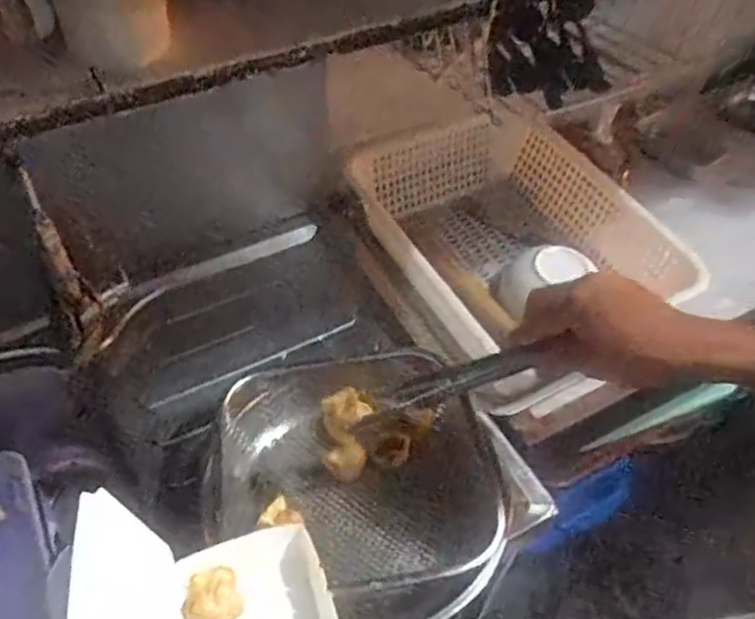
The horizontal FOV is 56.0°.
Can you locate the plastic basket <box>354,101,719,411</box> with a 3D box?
[{"bbox_3d":[0.169,-0.085,0.909,0.297,0.107,0.403,-25,57,-22],"label":"plastic basket"}]

